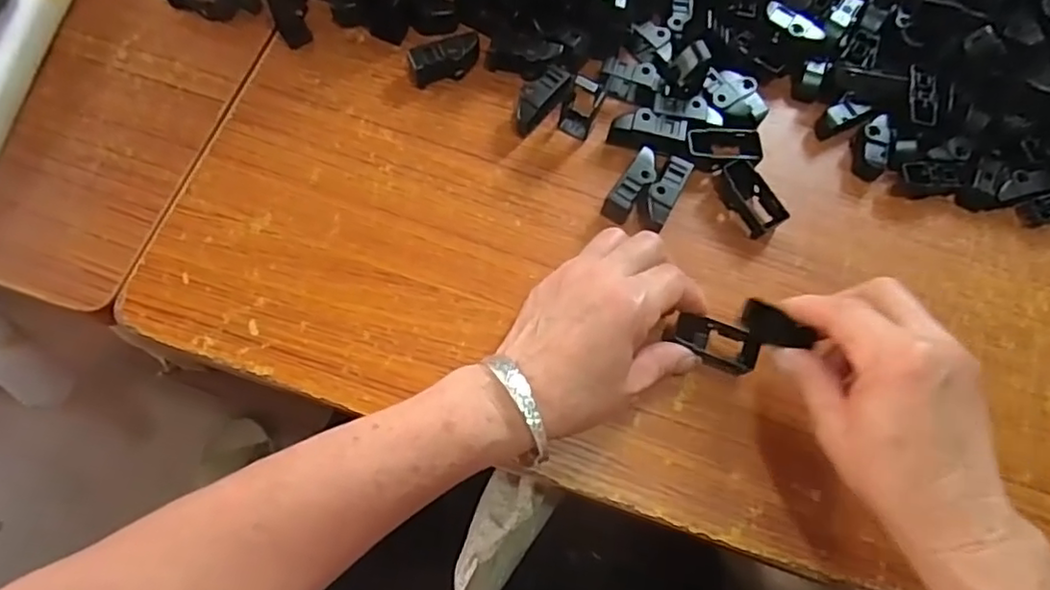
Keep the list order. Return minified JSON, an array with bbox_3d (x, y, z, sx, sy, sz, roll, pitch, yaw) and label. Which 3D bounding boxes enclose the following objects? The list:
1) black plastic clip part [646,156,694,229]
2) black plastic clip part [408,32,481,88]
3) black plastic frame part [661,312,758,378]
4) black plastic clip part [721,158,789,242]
[{"bbox_3d":[0.090,-0.066,0.410,0.018,0.018,0.047,27,72,6],"label":"black plastic clip part"},{"bbox_3d":[-0.053,-0.160,0.434,0.050,0.023,0.020,-26,74,-11],"label":"black plastic clip part"},{"bbox_3d":[0.114,0.031,0.384,0.054,0.016,0.029,17,73,3],"label":"black plastic frame part"},{"bbox_3d":[0.147,-0.064,0.415,0.026,0.015,0.049,-25,74,-11],"label":"black plastic clip part"}]

